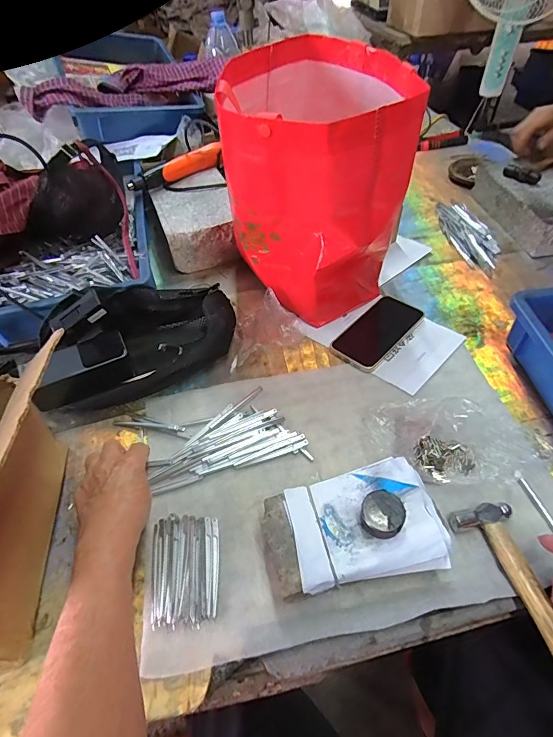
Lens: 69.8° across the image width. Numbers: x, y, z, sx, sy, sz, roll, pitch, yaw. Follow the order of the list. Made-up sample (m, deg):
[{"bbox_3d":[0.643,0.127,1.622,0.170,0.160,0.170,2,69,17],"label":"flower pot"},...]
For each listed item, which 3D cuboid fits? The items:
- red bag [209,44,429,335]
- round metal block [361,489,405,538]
[{"bbox_3d":[0.062,-0.245,0.569,0.226,0.299,0.244,8,52,10],"label":"red bag"},{"bbox_3d":[0.099,0.136,0.371,0.038,0.022,0.040,-2,49,2],"label":"round metal block"}]

